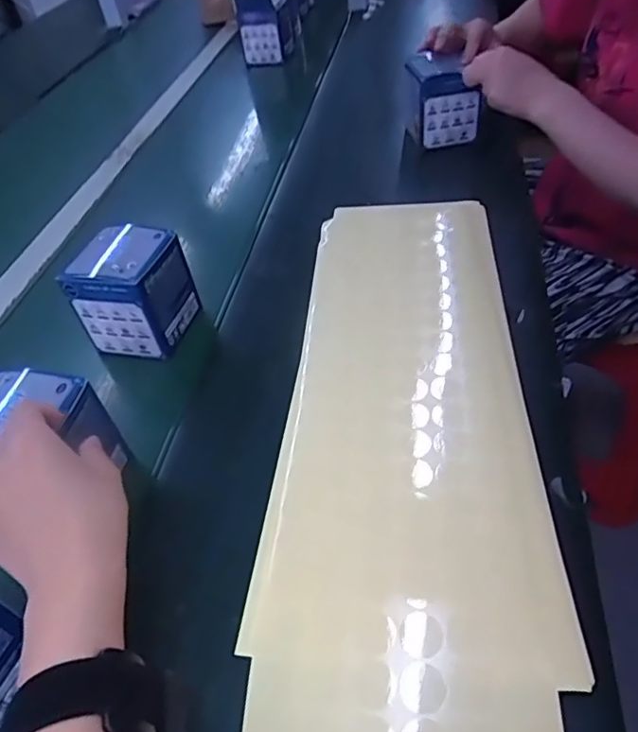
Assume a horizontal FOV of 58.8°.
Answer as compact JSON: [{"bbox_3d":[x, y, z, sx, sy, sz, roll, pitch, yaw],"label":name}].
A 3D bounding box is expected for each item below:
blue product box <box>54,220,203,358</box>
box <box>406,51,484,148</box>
[{"bbox_3d":[-0.173,-0.070,0.540,0.083,0.096,0.086,7,47,15],"label":"blue product box"},{"bbox_3d":[0.167,-0.362,0.771,0.075,0.091,0.097,-11,45,-3],"label":"box"}]

